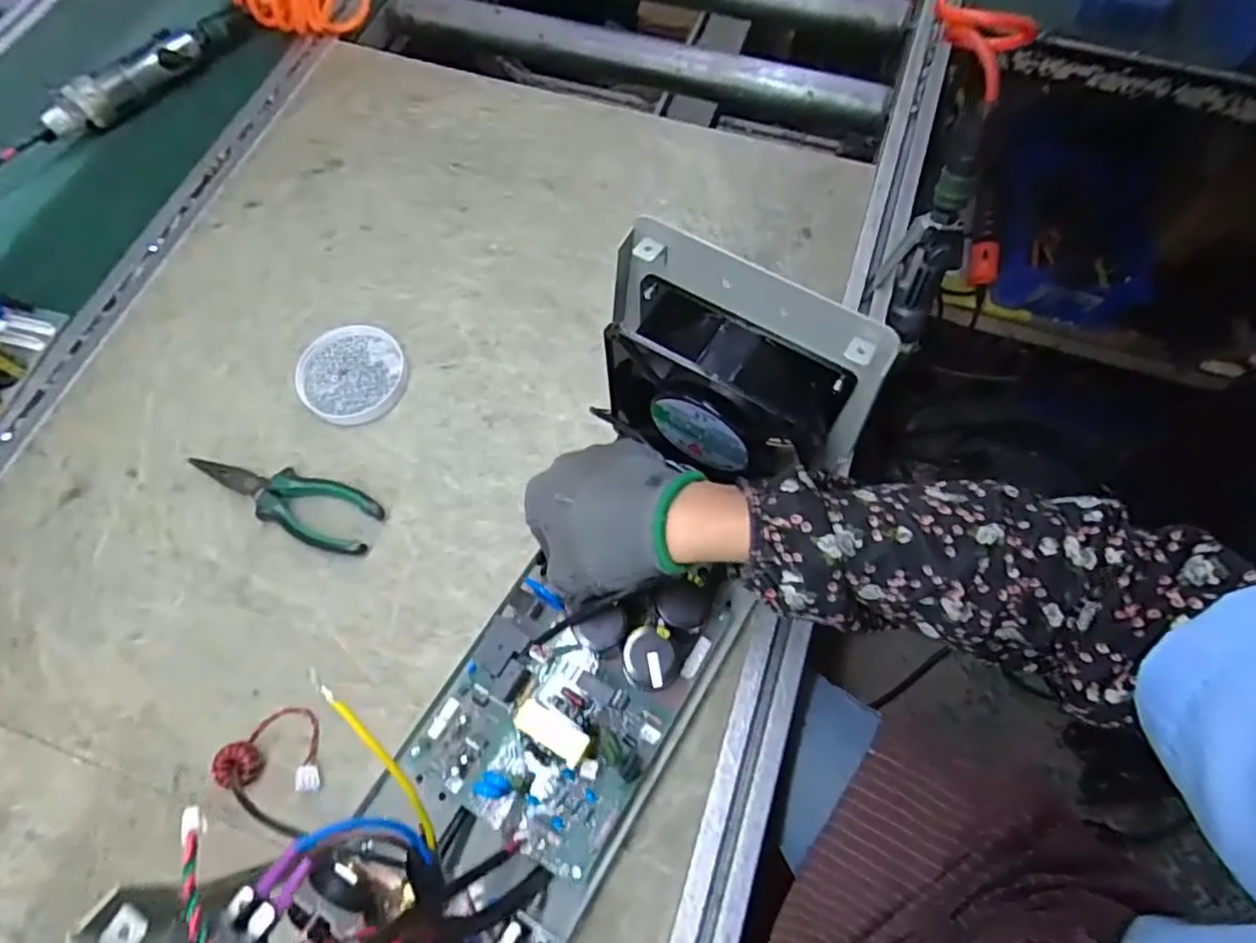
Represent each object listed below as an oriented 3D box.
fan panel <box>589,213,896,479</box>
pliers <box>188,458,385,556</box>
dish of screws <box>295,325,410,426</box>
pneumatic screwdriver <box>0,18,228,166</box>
[{"bbox_3d":[0.052,-0.047,0.334,0.141,0.131,0.051,30,72,11],"label":"fan panel"},{"bbox_3d":[-0.269,0.017,0.497,0.155,0.022,0.050,22,71,9],"label":"pliers"},{"bbox_3d":[-0.235,-0.084,0.540,0.090,0.008,0.086,0,69,0],"label":"dish of screws"},{"bbox_3d":[-0.523,-0.379,0.641,0.031,0.040,0.271,41,74,15],"label":"pneumatic screwdriver"}]

